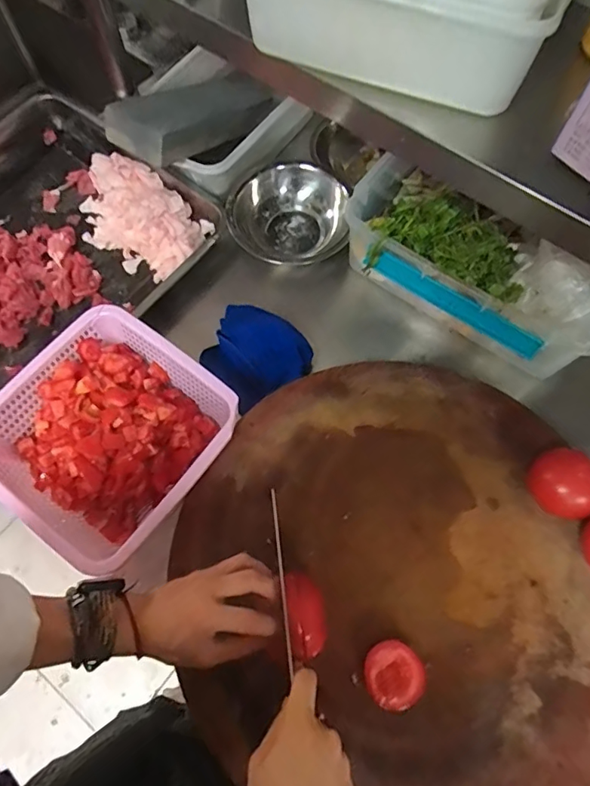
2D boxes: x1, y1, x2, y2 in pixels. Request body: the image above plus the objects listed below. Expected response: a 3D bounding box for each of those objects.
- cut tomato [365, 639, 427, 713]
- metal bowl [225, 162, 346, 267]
[{"bbox_3d":[0.096,0.275,0.482,0.055,0.021,0.059,0,68,0],"label":"cut tomato"},{"bbox_3d":[-0.006,-0.270,0.764,0.181,0.084,0.149,14,69,5],"label":"metal bowl"}]

